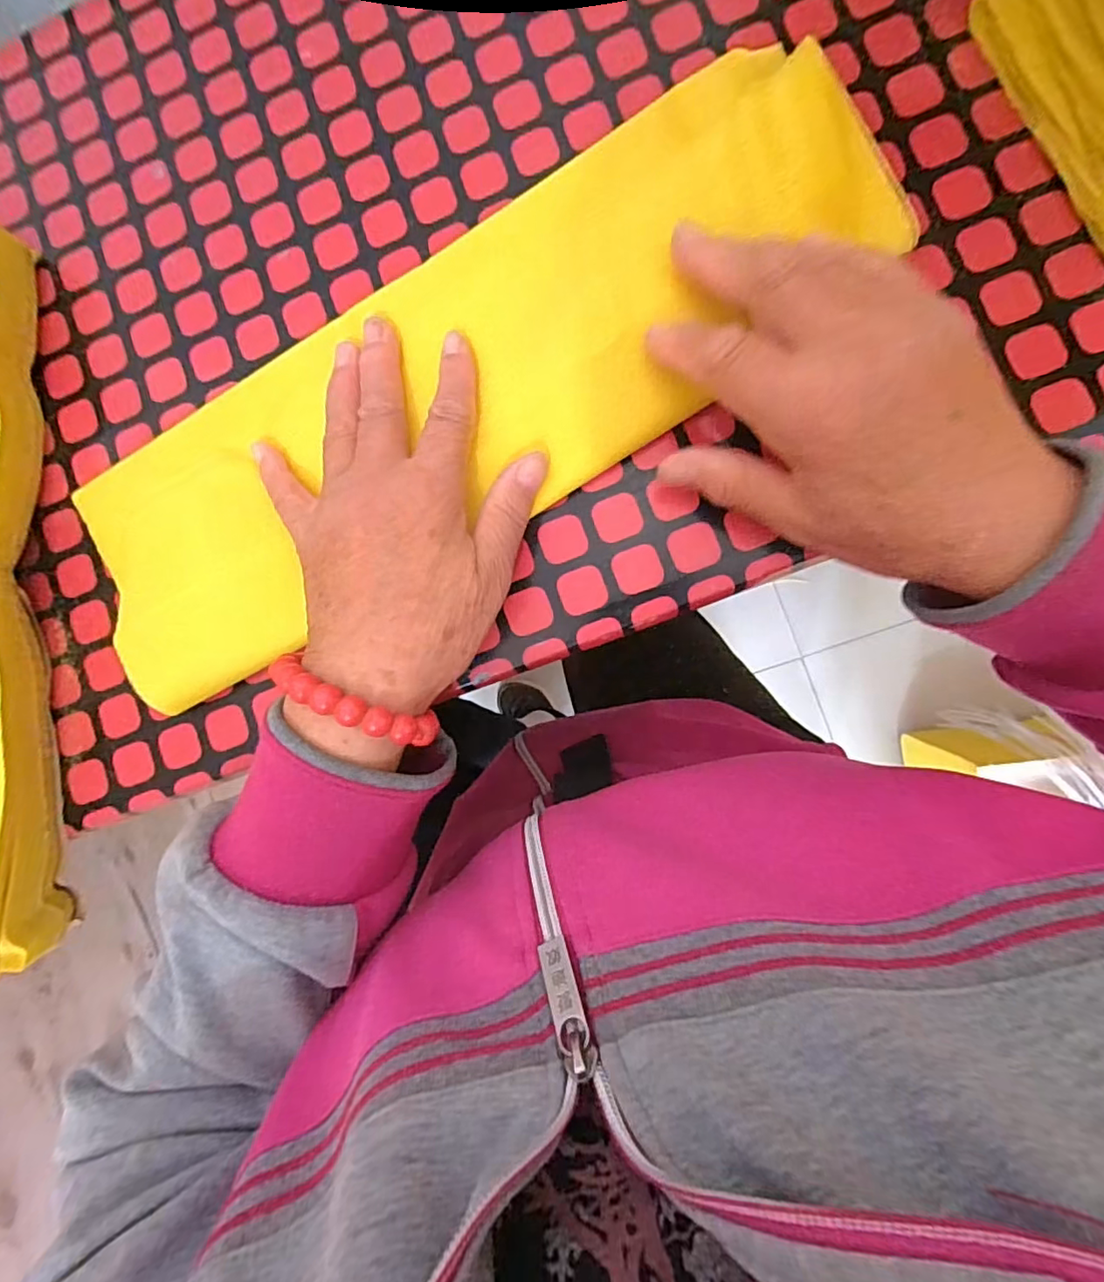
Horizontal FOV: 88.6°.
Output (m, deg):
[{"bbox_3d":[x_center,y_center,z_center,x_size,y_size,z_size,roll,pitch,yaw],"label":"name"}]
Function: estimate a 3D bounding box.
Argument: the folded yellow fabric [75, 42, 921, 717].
[{"bbox_3d":[-0.047,-0.111,0.250,0.369,0.024,0.126,-28,85,8],"label":"folded yellow fabric"}]

